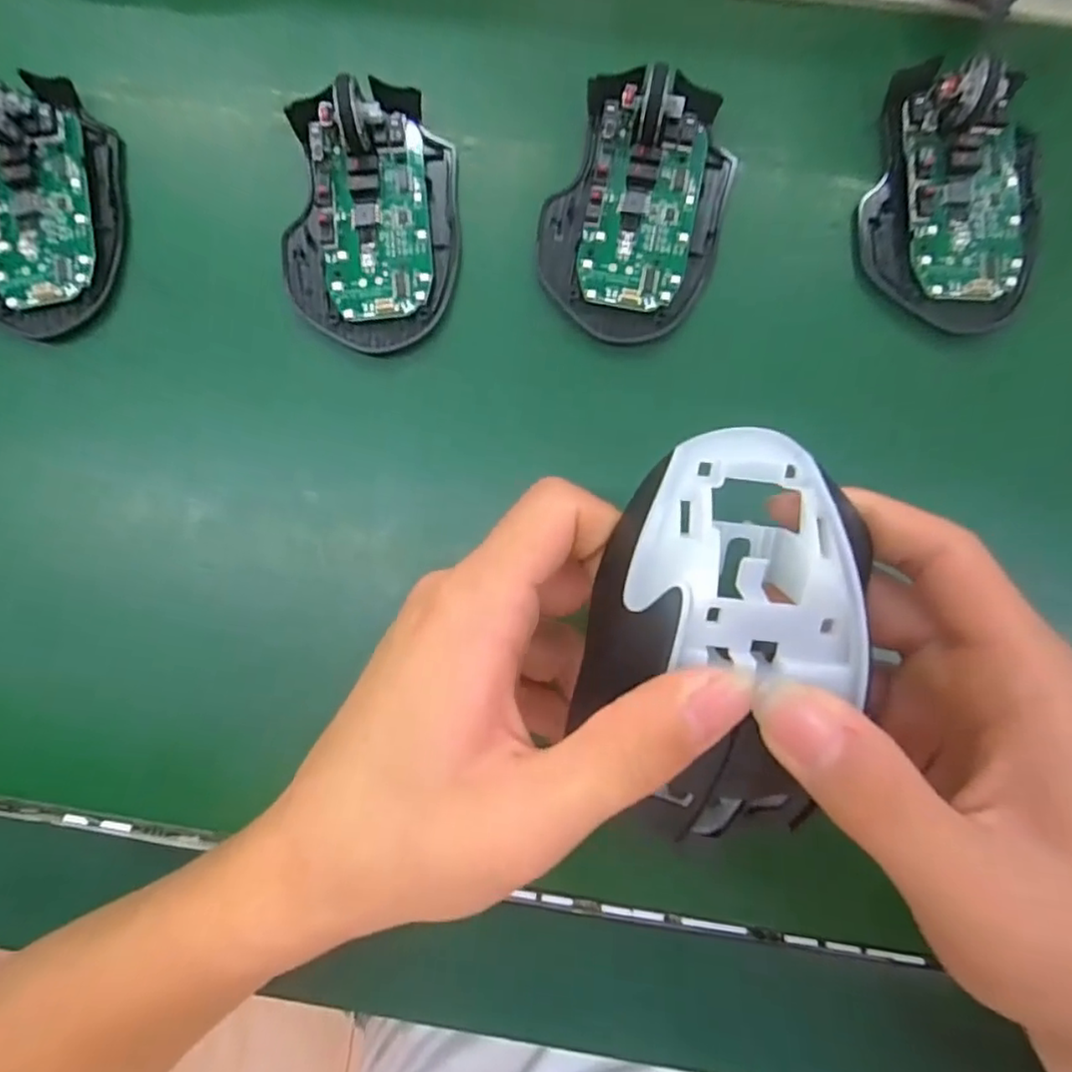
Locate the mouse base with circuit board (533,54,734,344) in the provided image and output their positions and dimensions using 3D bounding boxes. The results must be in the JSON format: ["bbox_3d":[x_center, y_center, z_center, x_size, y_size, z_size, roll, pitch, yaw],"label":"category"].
[{"bbox_3d":[0.043,-0.140,0.262,0.076,0.029,0.115,14,85,1],"label":"mouse base with circuit board"}]

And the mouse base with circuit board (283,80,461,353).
[{"bbox_3d":[-0.069,-0.137,0.261,0.073,0.033,0.111,6,85,0],"label":"mouse base with circuit board"}]

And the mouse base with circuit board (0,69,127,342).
[{"bbox_3d":[-0.217,-0.144,0.265,0.069,0.026,0.111,-1,85,-1],"label":"mouse base with circuit board"}]

